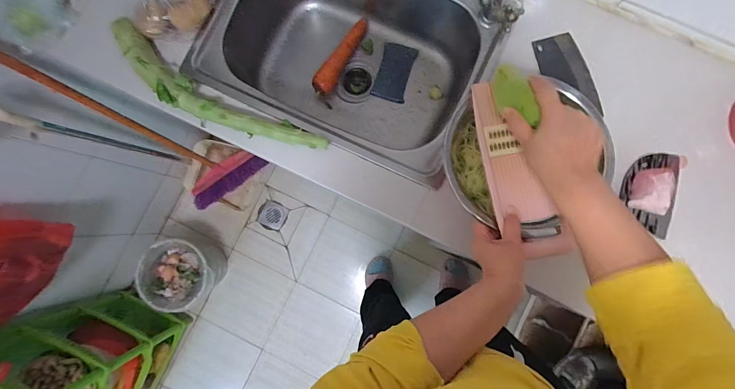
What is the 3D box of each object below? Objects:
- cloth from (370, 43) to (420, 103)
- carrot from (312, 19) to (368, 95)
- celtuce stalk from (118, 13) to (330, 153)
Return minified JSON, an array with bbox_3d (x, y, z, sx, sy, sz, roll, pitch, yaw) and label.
[{"bbox_3d":[0.069,-0.311,0.858,0.083,0.012,0.146,16,85,3],"label":"cloth"},{"bbox_3d":[-0.067,-0.349,0.847,0.046,0.040,0.222,28,86,4],"label":"carrot"},{"bbox_3d":[-0.304,-0.184,0.643,0.476,0.045,0.095,32,86,4],"label":"celtuce stalk"}]

